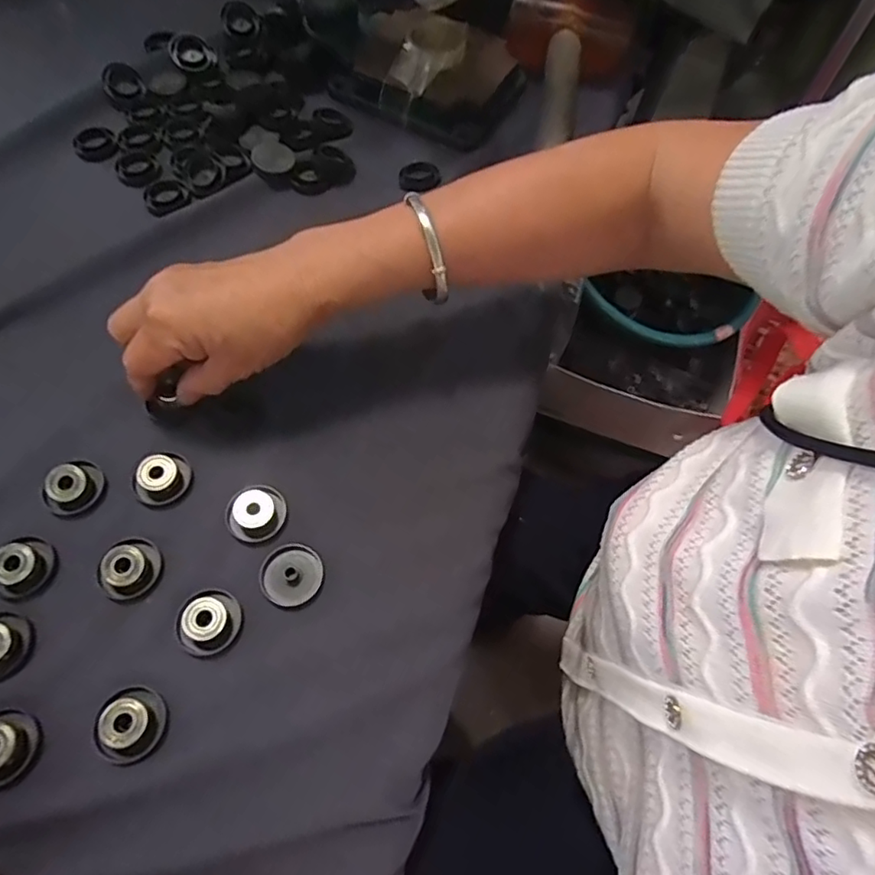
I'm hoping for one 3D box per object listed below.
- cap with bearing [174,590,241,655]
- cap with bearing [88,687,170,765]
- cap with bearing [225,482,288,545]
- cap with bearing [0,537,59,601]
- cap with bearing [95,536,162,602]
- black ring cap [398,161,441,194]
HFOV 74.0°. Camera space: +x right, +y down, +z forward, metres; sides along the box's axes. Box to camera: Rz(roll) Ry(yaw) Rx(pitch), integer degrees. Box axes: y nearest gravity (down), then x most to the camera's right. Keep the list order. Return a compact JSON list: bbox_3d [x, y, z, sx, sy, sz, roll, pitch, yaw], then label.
[{"bbox_3d":[-0.121,0.096,0.303,0.033,0.012,0.032,1,64,-1],"label":"cap with bearing"},{"bbox_3d":[-0.150,0.140,0.280,0.033,0.013,0.030,1,64,-1],"label":"cap with bearing"},{"bbox_3d":[-0.104,0.043,0.332,0.032,0.010,0.034,1,64,-1],"label":"cap with bearing"},{"bbox_3d":[-0.224,0.070,0.314,0.026,0.017,0.031,-8,64,-5],"label":"cap with bearing"},{"bbox_3d":[-0.168,0.071,0.316,0.029,0.013,0.034,30,67,13],"label":"cap with bearing"},{"bbox_3d":[-0.014,-0.208,0.461,0.030,0.006,0.037,23,65,10],"label":"black ring cap"}]

